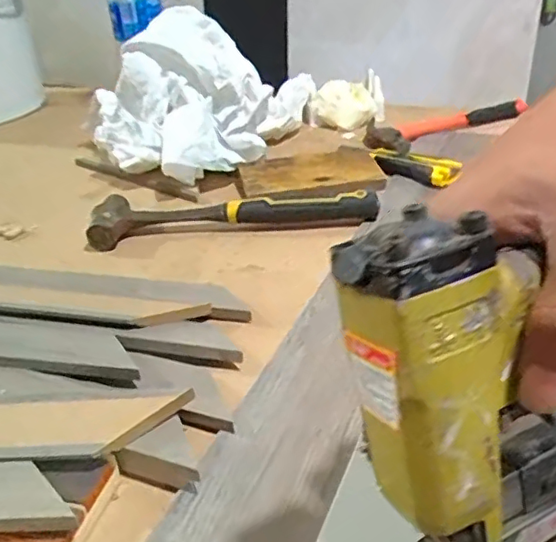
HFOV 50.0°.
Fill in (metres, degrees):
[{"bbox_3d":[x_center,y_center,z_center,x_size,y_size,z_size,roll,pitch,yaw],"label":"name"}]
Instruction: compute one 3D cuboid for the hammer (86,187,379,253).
[{"bbox_3d":[-0.044,-0.062,0.597,0.275,0.035,0.067,-7,29,-3],"label":"hammer"}]

